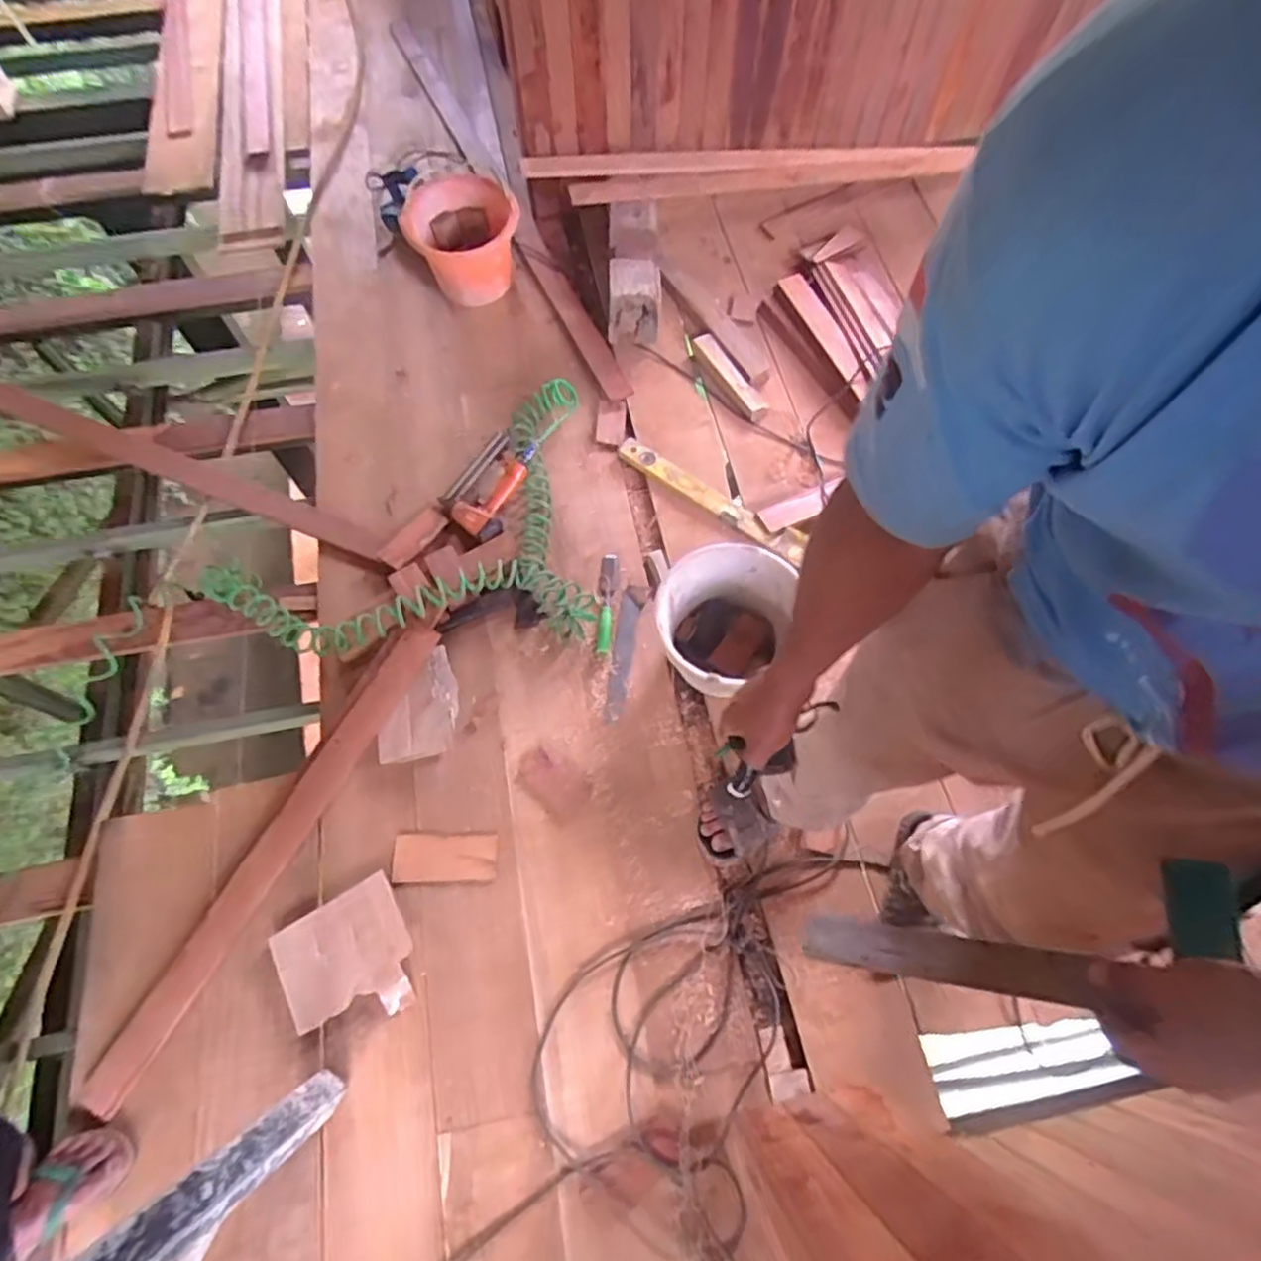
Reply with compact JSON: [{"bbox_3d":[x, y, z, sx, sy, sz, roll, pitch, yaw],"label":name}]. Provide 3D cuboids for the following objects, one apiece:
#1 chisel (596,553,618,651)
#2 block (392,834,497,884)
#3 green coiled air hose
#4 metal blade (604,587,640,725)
[{"bbox_3d":[-0.050,-0.060,1.450,0.036,0.021,0.227,3,67,-1],"label":"chisel"},{"bbox_3d":[-0.335,0.409,1.228,0.181,0.007,0.082,-1,67,-3],"label":"block"},{"bbox_3d":[-0.507,-0.265,1.465,0.804,0.091,0.620,-5,67,-4],"label":"green coiled air hose"},{"bbox_3d":[-0.017,0.047,1.405,0.042,0.009,0.295,8,62,2],"label":"metal blade"}]

